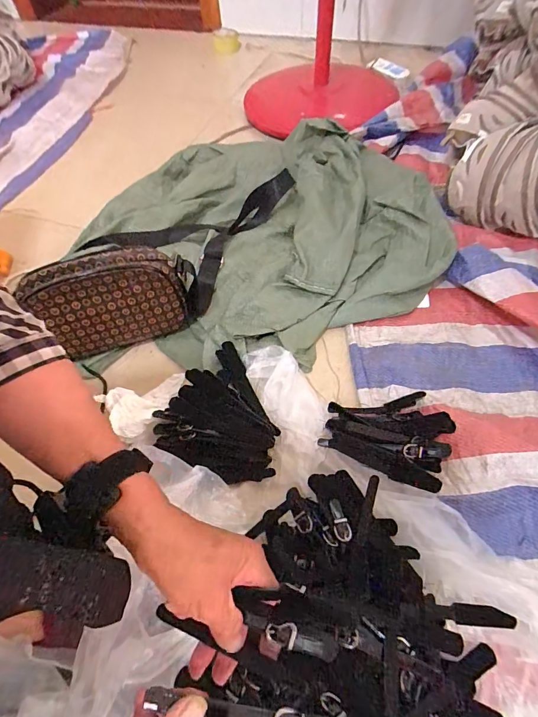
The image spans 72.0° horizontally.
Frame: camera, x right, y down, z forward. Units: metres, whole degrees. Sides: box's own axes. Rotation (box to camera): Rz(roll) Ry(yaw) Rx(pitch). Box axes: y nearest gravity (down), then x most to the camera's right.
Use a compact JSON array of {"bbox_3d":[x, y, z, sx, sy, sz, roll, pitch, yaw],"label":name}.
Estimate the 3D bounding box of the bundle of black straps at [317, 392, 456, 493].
[{"bbox_3d":[0.144,0.084,0.458,0.140,0.046,0.126,18,63,11],"label":"bundle of black straps"}]

